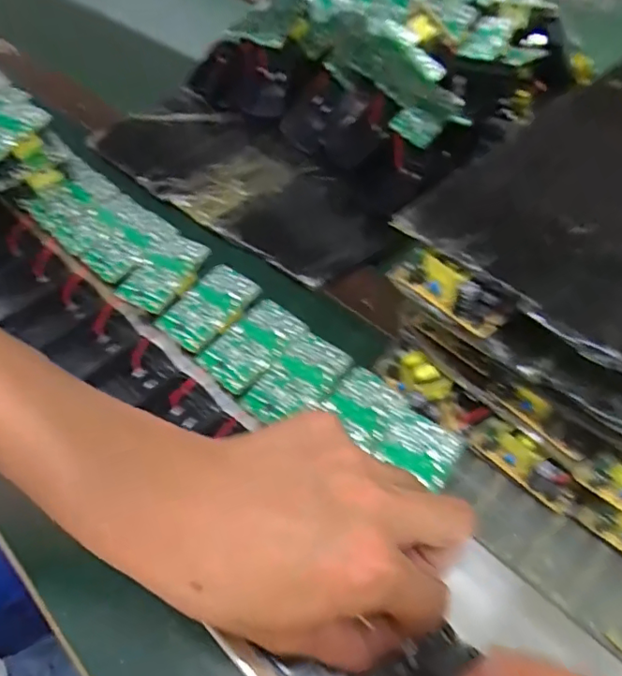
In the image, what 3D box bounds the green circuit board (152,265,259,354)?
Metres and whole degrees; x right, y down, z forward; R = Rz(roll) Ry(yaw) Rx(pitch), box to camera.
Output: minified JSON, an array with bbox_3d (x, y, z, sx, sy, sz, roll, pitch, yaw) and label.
[{"bbox_3d":[-0.066,-0.021,0.353,0.040,0.006,0.061,33,61,25],"label":"green circuit board"}]

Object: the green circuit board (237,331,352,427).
[{"bbox_3d":[-0.008,0.025,0.317,0.036,0.006,0.062,34,61,26],"label":"green circuit board"}]

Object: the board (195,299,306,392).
[{"bbox_3d":[-0.036,0.003,0.334,0.040,0.005,0.060,37,63,27],"label":"board"}]

